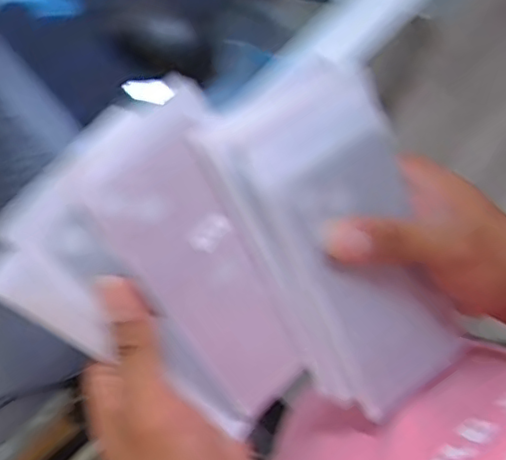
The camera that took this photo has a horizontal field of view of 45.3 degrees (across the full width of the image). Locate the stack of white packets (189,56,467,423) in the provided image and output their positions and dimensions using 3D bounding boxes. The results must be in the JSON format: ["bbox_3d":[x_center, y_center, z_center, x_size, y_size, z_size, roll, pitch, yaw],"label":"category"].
[{"bbox_3d":[0.051,0.014,0.317,0.091,0.025,0.188,-29,107,-7],"label":"stack of white packets"}]

